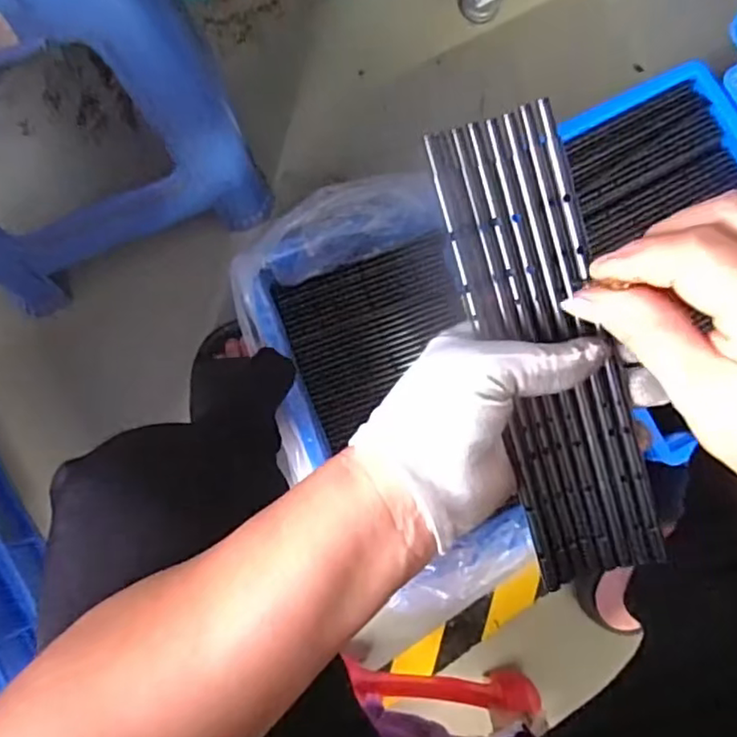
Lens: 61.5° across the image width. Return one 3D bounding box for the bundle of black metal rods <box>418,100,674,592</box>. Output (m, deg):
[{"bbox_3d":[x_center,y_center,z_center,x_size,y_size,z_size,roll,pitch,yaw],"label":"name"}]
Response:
[{"bbox_3d":[0.085,-0.004,0.289,0.059,0.013,0.222,-19,100,-5],"label":"bundle of black metal rods"}]

